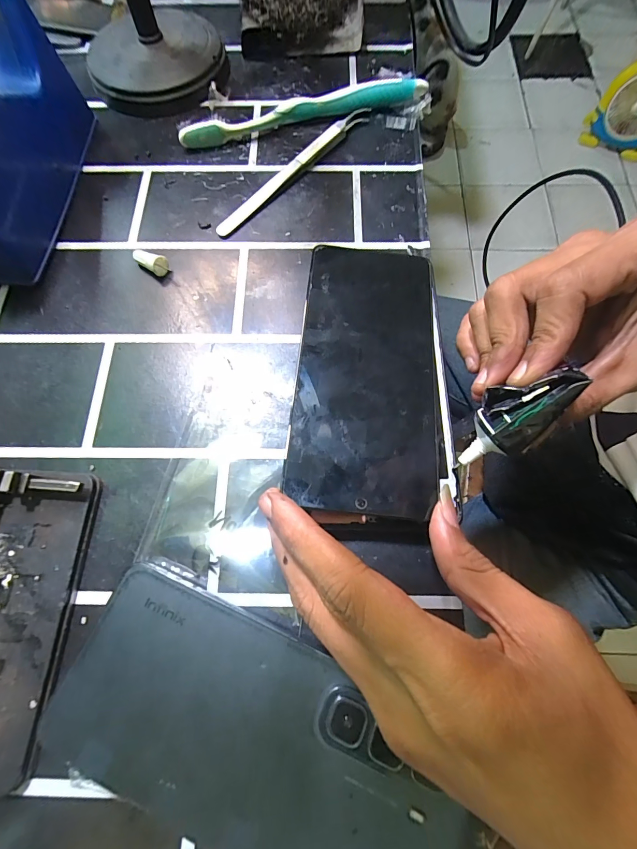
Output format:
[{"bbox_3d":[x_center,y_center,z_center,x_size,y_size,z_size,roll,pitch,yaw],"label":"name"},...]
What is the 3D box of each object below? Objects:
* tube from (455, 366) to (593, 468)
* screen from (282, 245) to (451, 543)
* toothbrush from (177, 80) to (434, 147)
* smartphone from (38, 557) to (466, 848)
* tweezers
[{"bbox_3d":[0.081,-0.002,0.154,0.012,0.059,0.026,-19,67,-44],"label":"tube"},{"bbox_3d":[0.028,-0.030,0.190,0.075,0.006,0.171,6,68,-2],"label":"screen"},{"bbox_3d":[-0.009,-0.230,0.263,0.183,0.017,0.013,-17,71,-4],"label":"toothbrush"},{"bbox_3d":[-0.025,0.125,0.146,0.163,0.011,0.073,23,73,9],"label":"smartphone"},{"bbox_3d":[-0.015,-0.181,0.252,0.010,0.009,0.148,41,77,14],"label":"tweezers"}]

